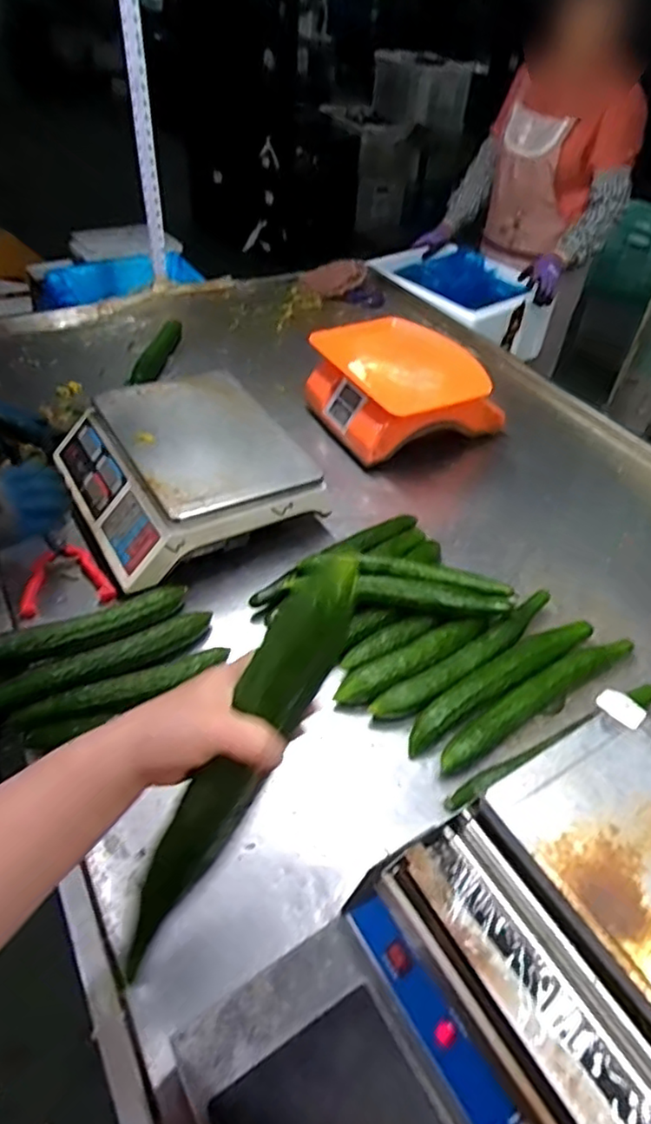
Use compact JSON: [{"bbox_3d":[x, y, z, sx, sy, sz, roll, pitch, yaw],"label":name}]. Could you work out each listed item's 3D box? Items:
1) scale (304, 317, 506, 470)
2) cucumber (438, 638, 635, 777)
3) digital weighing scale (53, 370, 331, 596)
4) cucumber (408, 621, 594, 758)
[{"bbox_3d":[0.130,-0.326,1.169,0.264,0.136,0.275,-17,49,-22],"label":"scale"},{"bbox_3d":[0.249,0.163,0.749,0.310,0.046,0.037,-23,51,-27],"label":"cucumber"},{"bbox_3d":[-0.213,-0.144,0.957,0.313,0.113,0.337,-23,51,-26],"label":"digital weighing scale"},{"bbox_3d":[0.215,0.143,0.771,0.296,0.045,0.041,-23,51,-27],"label":"cucumber"}]

